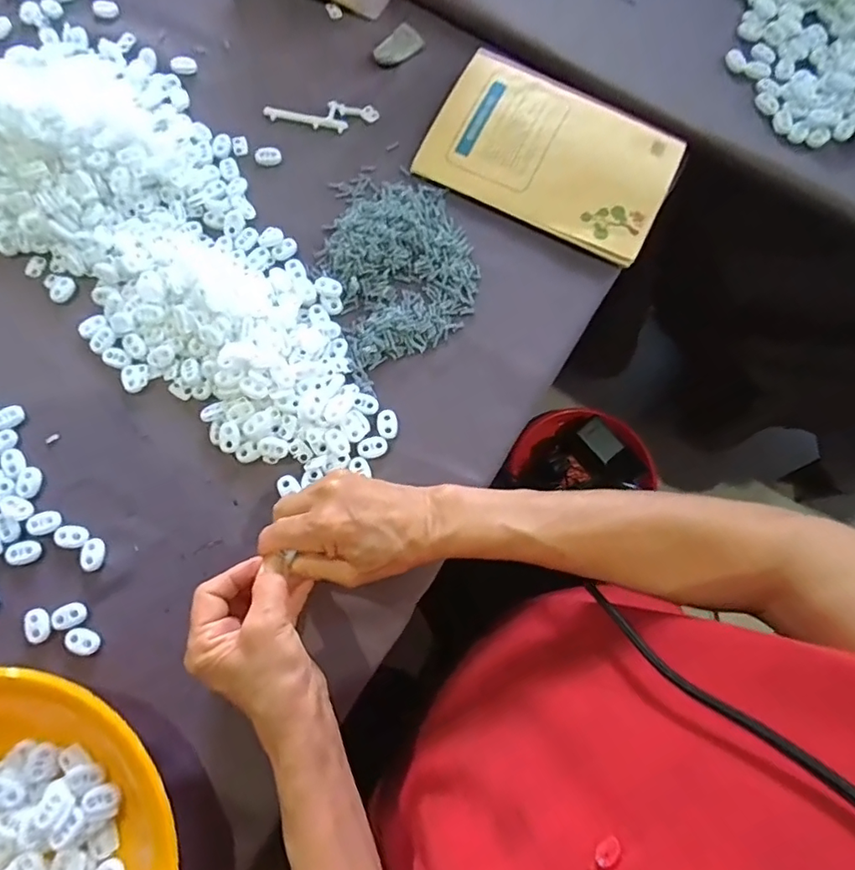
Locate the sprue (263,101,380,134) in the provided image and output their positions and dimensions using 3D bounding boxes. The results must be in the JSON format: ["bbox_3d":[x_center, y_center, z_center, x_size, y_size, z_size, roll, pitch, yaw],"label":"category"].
[{"bbox_3d":[-0.096,-0.288,0.487,0.102,0.006,0.029,-3,75,-2],"label":"sprue"}]

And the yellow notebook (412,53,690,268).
[{"bbox_3d":[0.110,-0.251,0.476,0.206,0.014,0.144,28,76,6],"label":"yellow notebook"}]

